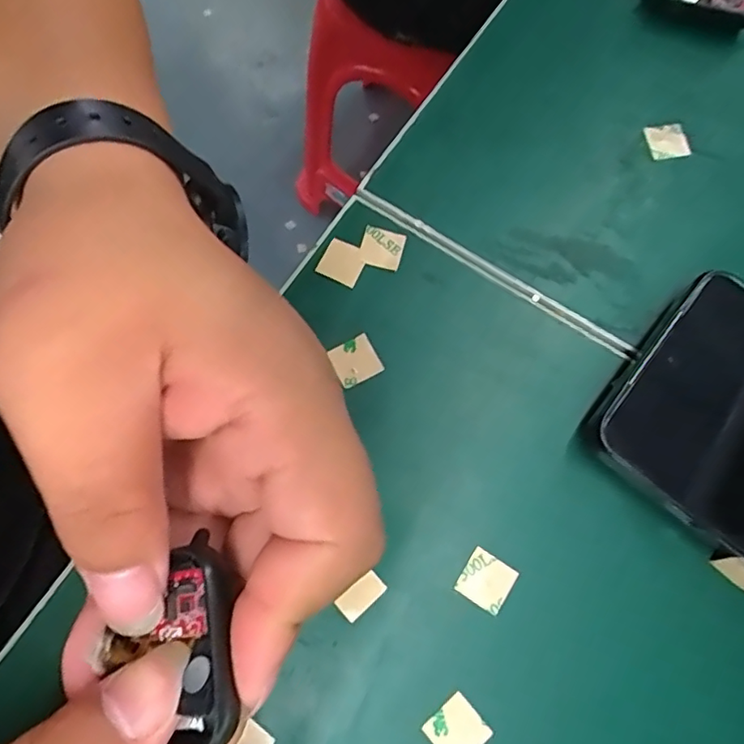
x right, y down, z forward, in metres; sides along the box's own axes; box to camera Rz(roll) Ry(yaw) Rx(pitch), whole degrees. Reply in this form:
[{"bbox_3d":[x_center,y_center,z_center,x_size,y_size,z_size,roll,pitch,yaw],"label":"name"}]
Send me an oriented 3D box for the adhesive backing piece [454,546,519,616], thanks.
[{"bbox_3d":[0.036,0.066,0.178,0.015,0.004,0.015,32,76,7],"label":"adhesive backing piece"}]

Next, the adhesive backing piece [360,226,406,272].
[{"bbox_3d":[0.003,-0.046,0.209,0.015,0.004,0.015,14,74,2],"label":"adhesive backing piece"}]

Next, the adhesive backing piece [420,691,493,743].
[{"bbox_3d":[0.025,0.106,0.167,0.015,0.004,0.015,-41,79,-12],"label":"adhesive backing piece"}]

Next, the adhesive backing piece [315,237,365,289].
[{"bbox_3d":[-0.011,-0.040,0.208,0.016,0.004,0.016,20,69,10],"label":"adhesive backing piece"}]

